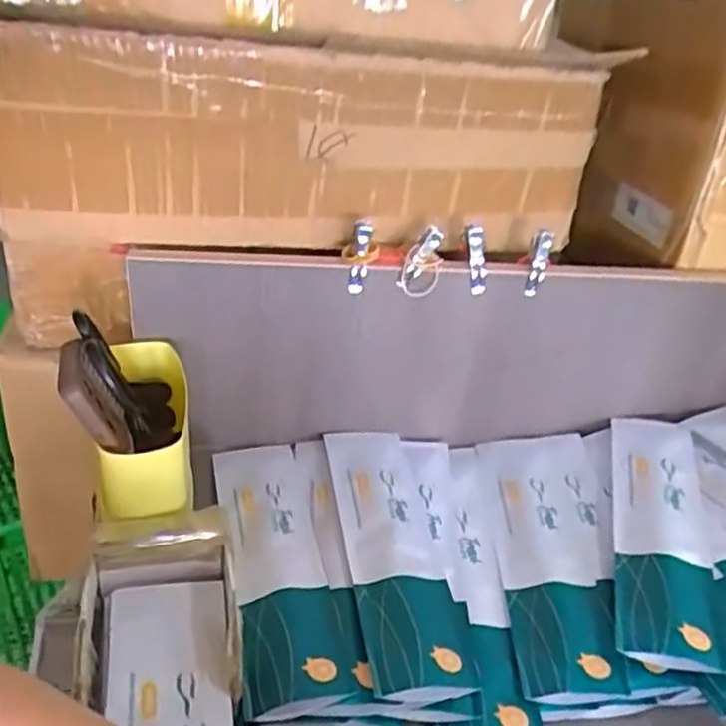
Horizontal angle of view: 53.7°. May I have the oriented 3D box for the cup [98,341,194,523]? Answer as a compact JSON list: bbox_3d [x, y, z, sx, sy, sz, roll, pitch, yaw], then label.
[{"bbox_3d":[-0.177,0.054,0.591,0.073,0.076,0.149,-2,35,-11],"label":"cup"}]

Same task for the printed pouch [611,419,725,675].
[{"bbox_3d":[0.250,0.137,0.604,0.072,0.025,0.269,13,34,10],"label":"printed pouch"}]

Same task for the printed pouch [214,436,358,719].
[{"bbox_3d":[-0.071,0.156,0.577,0.072,0.038,0.279,-4,35,-15],"label":"printed pouch"}]

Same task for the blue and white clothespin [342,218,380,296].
[{"bbox_3d":[-0.003,-0.092,0.625,0.028,0.064,0.022,-3,35,-13],"label":"blue and white clothespin"}]

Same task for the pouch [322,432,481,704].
[{"bbox_3d":[0.026,0.148,0.584,0.081,0.025,0.276,-1,34,-11],"label":"pouch"}]

